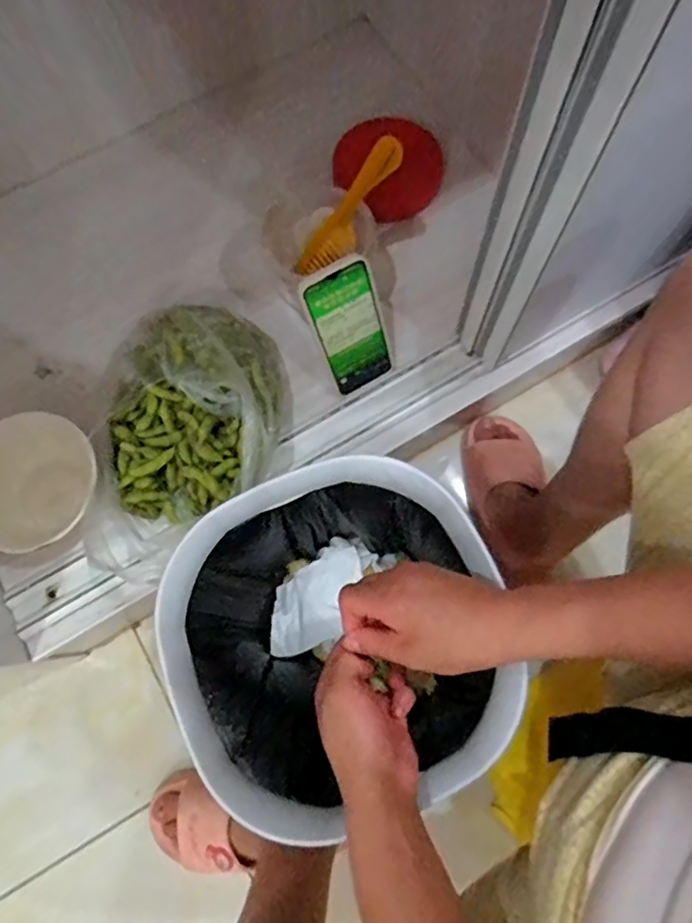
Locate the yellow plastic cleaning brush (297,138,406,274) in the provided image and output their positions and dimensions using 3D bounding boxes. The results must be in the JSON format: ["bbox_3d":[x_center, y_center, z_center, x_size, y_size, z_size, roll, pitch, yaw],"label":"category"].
[{"bbox_3d":[0.003,-0.267,0.617,0.026,0.177,0.033,-10,65,-43],"label":"yellow plastic cleaning brush"}]

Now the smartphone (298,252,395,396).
[{"bbox_3d":[0.005,-0.143,0.622,0.079,0.163,0.011,-31,50,-3],"label":"smartphone"}]

